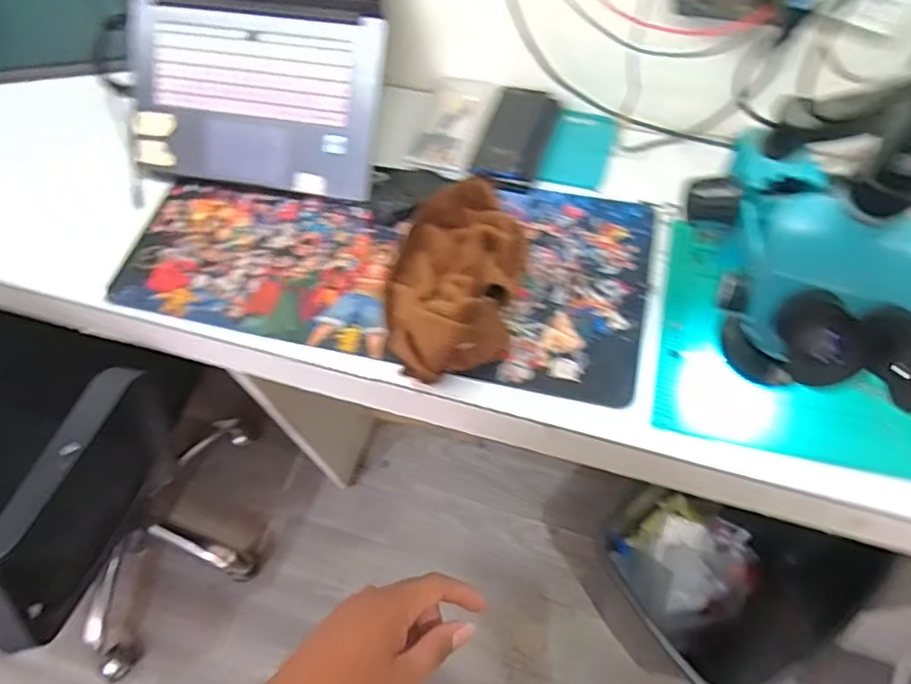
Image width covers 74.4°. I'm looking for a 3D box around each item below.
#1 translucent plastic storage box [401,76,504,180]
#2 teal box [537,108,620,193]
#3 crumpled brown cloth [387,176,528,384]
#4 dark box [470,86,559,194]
[{"bbox_3d":[-0.003,-0.309,0.858,0.099,0.027,0.180,16,64,12],"label":"translucent plastic storage box"},{"bbox_3d":[0.174,-0.270,0.838,0.088,0.011,0.123,18,72,6],"label":"teal box"},{"bbox_3d":[0.002,-0.088,0.725,0.146,0.079,0.270,11,63,10],"label":"crumpled brown cloth"},{"bbox_3d":[0.087,-0.286,0.847,0.086,0.029,0.180,16,64,12],"label":"dark box"}]

